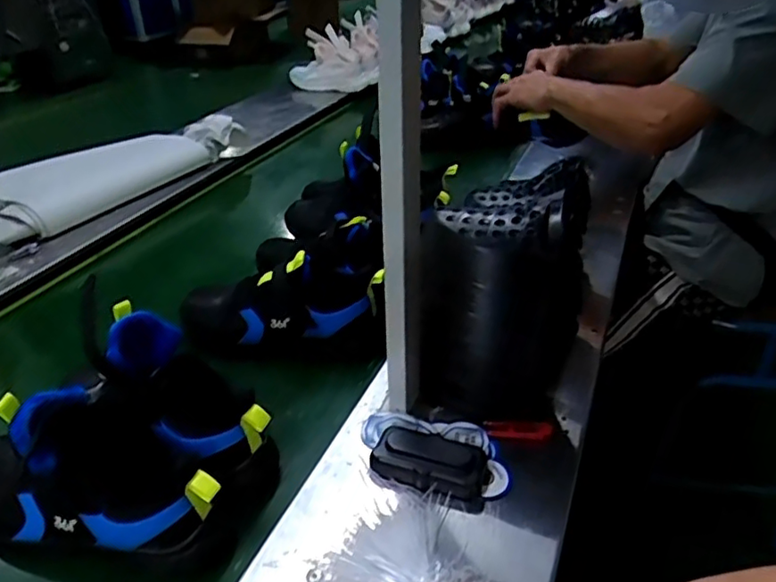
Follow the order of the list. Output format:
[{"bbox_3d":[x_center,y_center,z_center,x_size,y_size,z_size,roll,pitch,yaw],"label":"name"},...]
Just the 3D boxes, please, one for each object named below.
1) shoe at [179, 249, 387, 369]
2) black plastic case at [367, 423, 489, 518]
[{"bbox_3d":[-0.138,0.013,0.792,0.272,0.126,0.102,1,35,3],"label":"shoe"},{"bbox_3d":[0.043,0.164,0.587,0.110,0.028,0.059,15,38,21],"label":"black plastic case"}]

